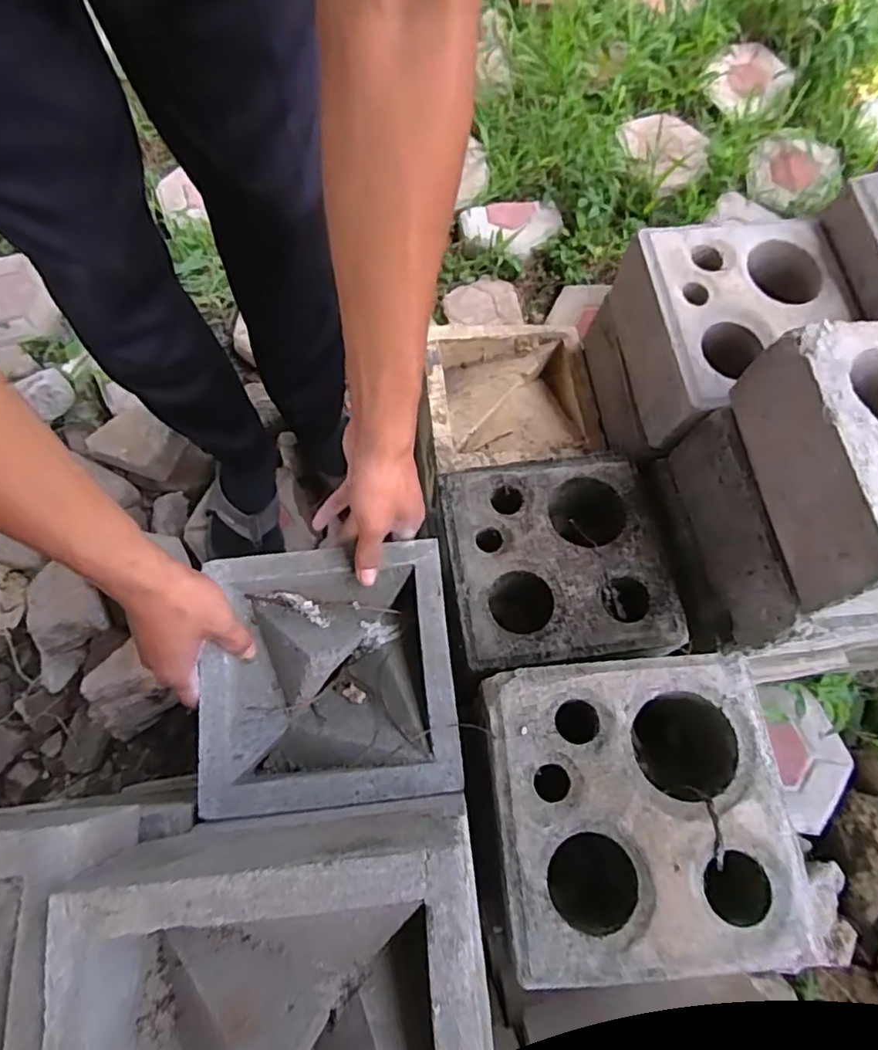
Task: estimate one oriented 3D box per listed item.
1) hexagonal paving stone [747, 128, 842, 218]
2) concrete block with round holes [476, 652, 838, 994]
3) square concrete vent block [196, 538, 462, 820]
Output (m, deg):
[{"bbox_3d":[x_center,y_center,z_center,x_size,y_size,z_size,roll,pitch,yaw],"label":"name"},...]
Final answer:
[{"bbox_3d":[0.719,-0.715,1.235,0.178,0.035,0.172,-9,87,7],"label":"hexagonal paving stone"},{"bbox_3d":[0.140,0.205,0.455,0.204,0.081,0.199,-4,72,-3],"label":"concrete block with round holes"},{"bbox_3d":[-0.091,0.124,0.515,0.197,0.063,0.199,-6,72,-3],"label":"square concrete vent block"}]

